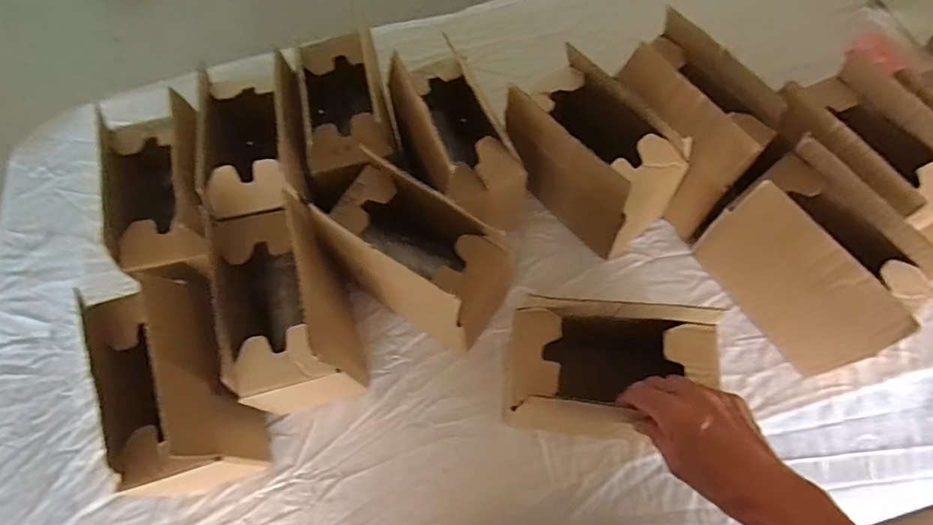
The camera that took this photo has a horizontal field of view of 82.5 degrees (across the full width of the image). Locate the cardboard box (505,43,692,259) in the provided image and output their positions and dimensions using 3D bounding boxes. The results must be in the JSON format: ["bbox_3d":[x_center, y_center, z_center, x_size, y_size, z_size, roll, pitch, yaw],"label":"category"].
[{"bbox_3d":[0.138,-0.112,0.591,0.103,0.158,0.170,-35,69,-12],"label":"cardboard box"}]

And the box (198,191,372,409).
[{"bbox_3d":[-0.177,0.041,0.535,0.101,0.163,0.186,-16,66,-5],"label":"box"}]

